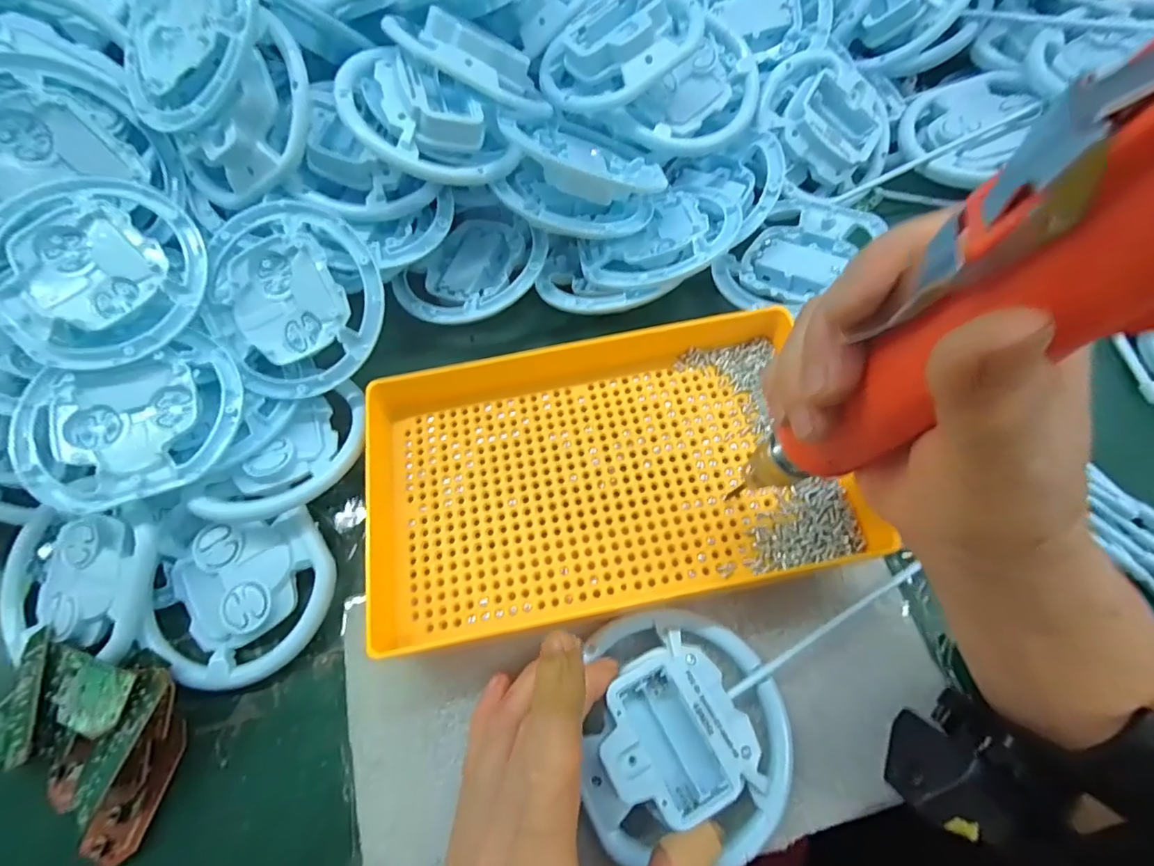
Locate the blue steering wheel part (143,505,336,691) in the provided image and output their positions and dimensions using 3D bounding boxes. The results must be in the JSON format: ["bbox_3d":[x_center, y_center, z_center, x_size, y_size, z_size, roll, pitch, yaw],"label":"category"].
[{"bbox_3d":[-0.176,0.084,0.272,0.091,0.019,0.085,-2,66,2],"label":"blue steering wheel part"}]

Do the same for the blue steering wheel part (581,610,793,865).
[{"bbox_3d":[0.049,0.130,0.227,0.086,0.021,0.096,0,66,3],"label":"blue steering wheel part"}]

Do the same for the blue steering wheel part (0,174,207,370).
[{"bbox_3d":[-0.261,-0.090,0.281,0.111,0.010,0.103,2,79,-9],"label":"blue steering wheel part"}]

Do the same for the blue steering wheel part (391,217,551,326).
[{"bbox_3d":[-0.067,-0.107,0.343,0.082,0.022,0.092,32,72,15],"label":"blue steering wheel part"}]

